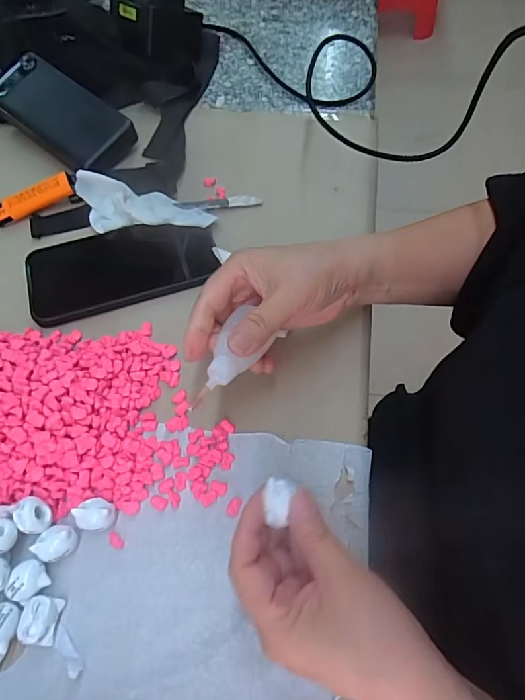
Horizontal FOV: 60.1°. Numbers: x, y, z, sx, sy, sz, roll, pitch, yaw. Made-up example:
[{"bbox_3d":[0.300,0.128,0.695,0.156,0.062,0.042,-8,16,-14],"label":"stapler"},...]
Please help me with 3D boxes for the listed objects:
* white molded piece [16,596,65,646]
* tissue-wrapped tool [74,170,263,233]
[{"bbox_3d":[-0.135,0.164,0.275,0.019,0.015,0.025,6,64,5],"label":"white molded piece"},{"bbox_3d":[-0.095,-0.133,0.420,0.169,0.023,0.054,5,64,4],"label":"tissue-wrapped tool"}]

